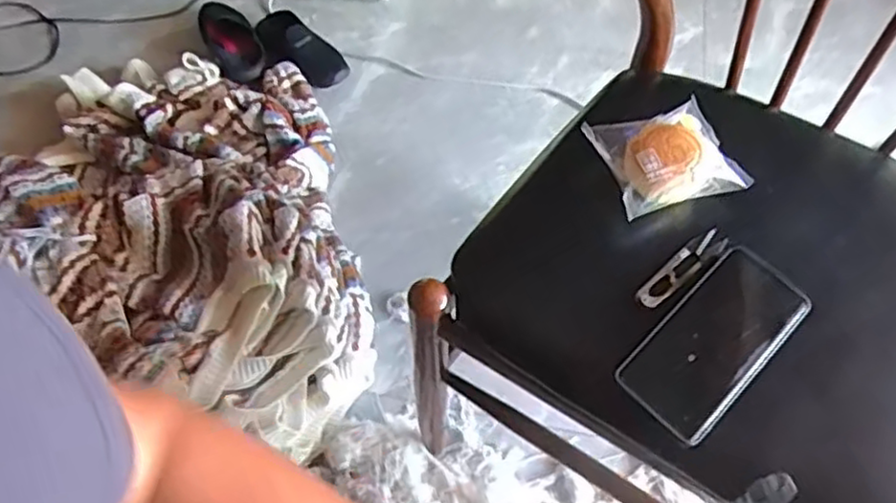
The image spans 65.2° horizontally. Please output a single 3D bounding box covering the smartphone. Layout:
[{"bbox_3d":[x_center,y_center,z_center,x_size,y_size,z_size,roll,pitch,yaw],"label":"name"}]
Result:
[{"bbox_3d":[0.209,0.068,0.545,0.162,0.017,0.076,-39,66,-22],"label":"smartphone"}]

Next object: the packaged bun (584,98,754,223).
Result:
[{"bbox_3d":[0.192,-0.082,0.620,0.122,0.053,0.092,-13,59,-9],"label":"packaged bun"}]

